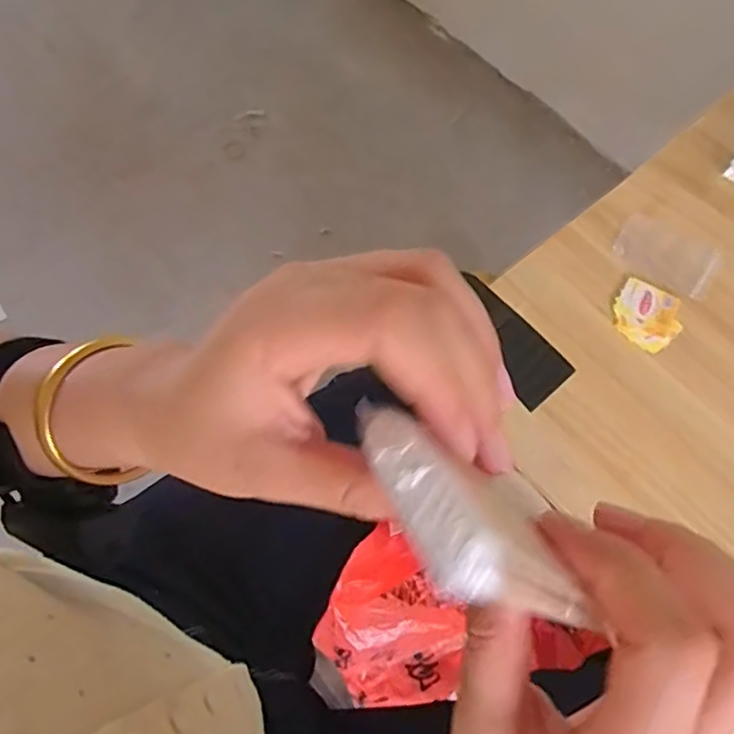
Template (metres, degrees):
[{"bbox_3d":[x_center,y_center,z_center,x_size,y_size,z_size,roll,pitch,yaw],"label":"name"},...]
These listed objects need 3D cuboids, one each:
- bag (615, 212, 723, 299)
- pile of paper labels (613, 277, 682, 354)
[{"bbox_3d":[0.303,-0.113,0.653,0.097,0.004,0.060,31,70,14],"label":"bag"},{"bbox_3d":[0.272,-0.051,0.627,0.064,0.004,0.064,35,71,15],"label":"pile of paper labels"}]

